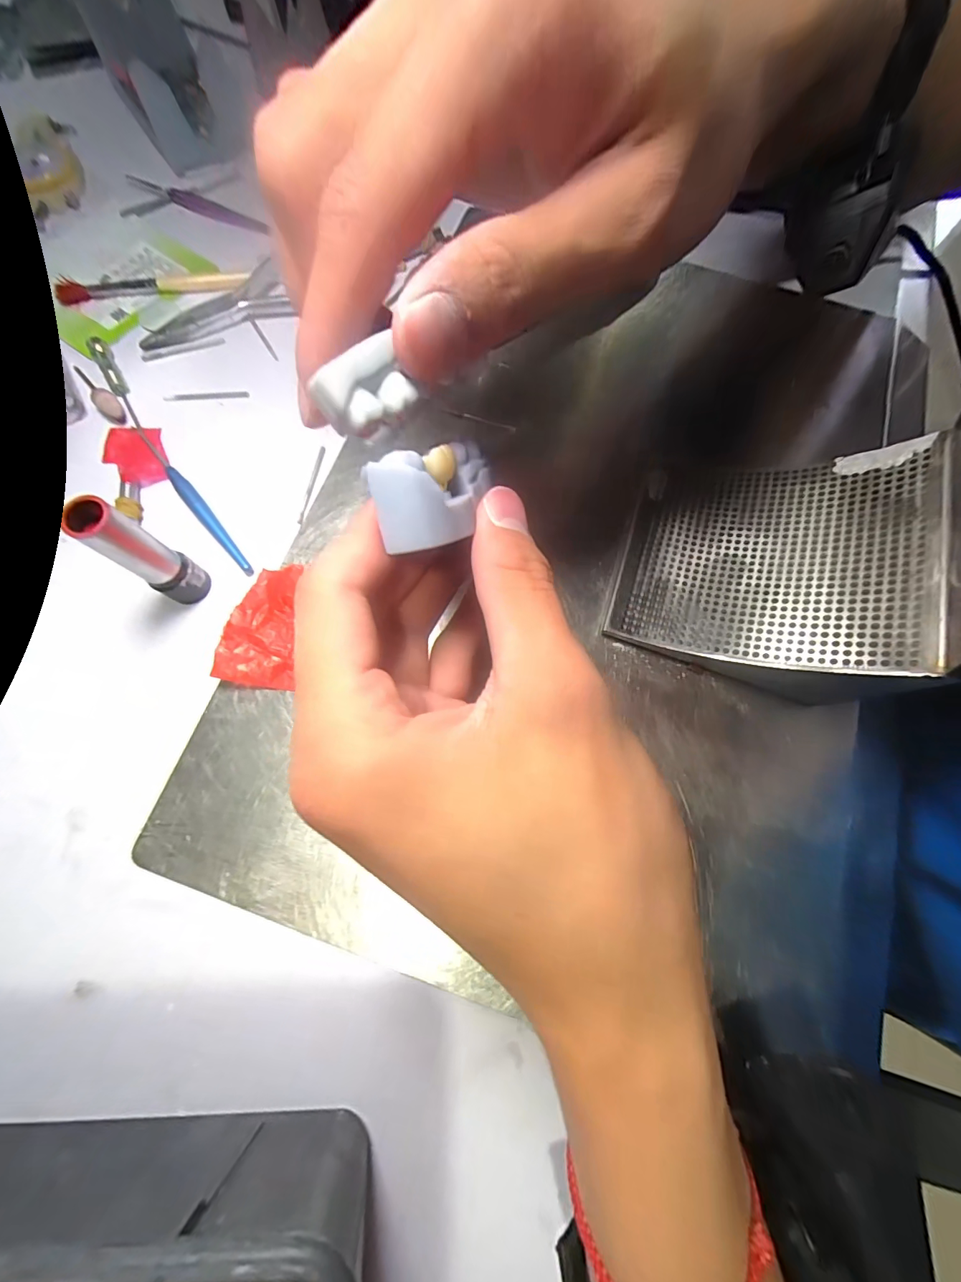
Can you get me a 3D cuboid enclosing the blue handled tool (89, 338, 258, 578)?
[{"bbox_3d":[-0.162,-0.098,0.222,0.010,0.005,0.174,-35,77,-9],"label":"blue handled tool"}]

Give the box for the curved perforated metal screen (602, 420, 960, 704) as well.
[{"bbox_3d":[0.118,-0.038,0.175,0.116,0.030,0.107,12,74,34],"label":"curved perforated metal screen"}]

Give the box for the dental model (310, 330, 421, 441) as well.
[{"bbox_3d":[-0.029,-0.062,0.111,0.022,0.016,0.010,-31,33,-8],"label":"dental model"}]

